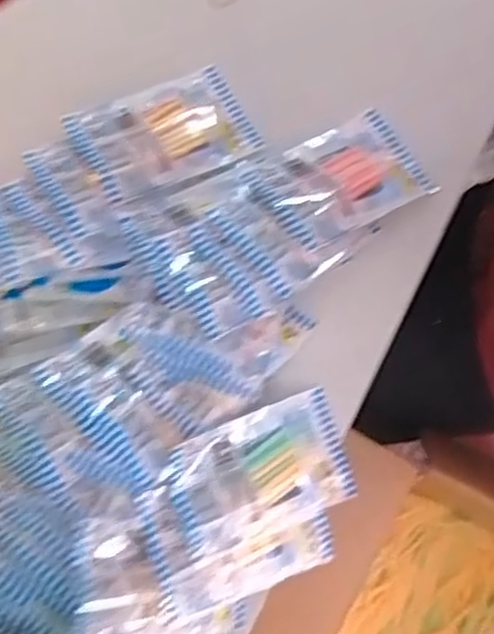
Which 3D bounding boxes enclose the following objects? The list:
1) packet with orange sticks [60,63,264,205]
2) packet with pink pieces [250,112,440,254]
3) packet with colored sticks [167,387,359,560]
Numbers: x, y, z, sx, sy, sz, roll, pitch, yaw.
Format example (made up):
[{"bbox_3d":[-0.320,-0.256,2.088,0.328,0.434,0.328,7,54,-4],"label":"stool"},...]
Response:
[{"bbox_3d":[-0.048,-0.111,0.442,0.106,0.006,0.063,-27,77,-26],"label":"packet with orange sticks"},{"bbox_3d":[0.056,-0.084,0.437,0.102,0.011,0.065,-27,68,-26],"label":"packet with pink pieces"},{"bbox_3d":[0.010,0.084,0.404,0.104,0.005,0.063,-15,84,-29],"label":"packet with colored sticks"}]

